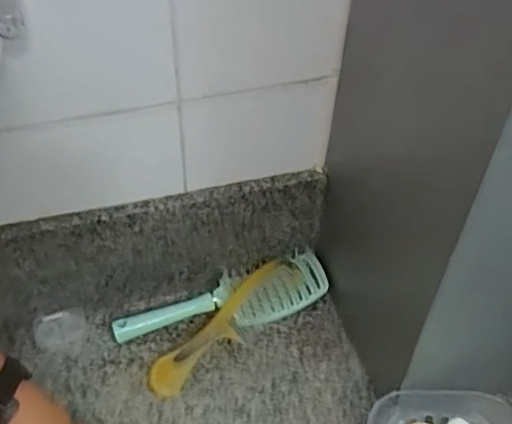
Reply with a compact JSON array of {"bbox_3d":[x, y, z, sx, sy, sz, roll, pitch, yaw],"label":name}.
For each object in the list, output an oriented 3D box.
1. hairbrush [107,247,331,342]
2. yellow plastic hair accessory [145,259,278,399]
[{"bbox_3d":[-0.039,0.107,0.712,0.252,0.035,0.069,-11,47,-13],"label":"hairbrush"},{"bbox_3d":[-0.039,0.131,0.690,0.043,0.027,0.211,32,52,26],"label":"yellow plastic hair accessory"}]

